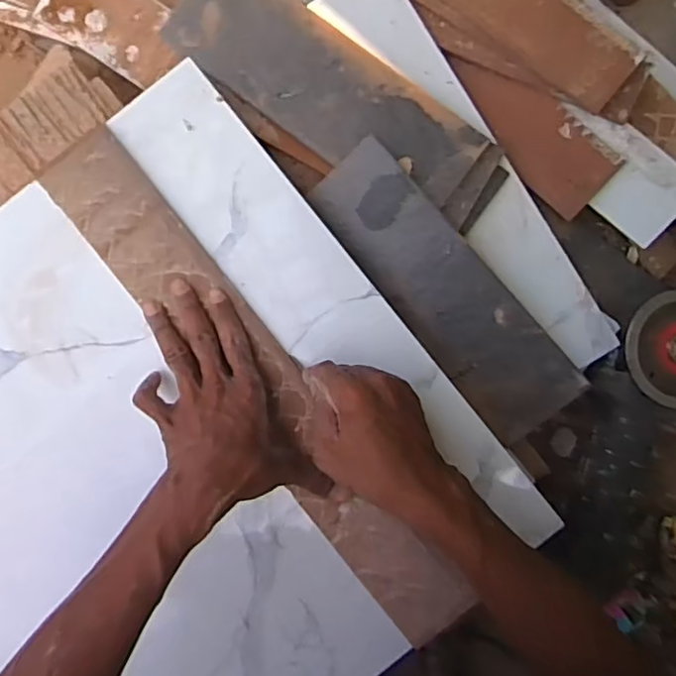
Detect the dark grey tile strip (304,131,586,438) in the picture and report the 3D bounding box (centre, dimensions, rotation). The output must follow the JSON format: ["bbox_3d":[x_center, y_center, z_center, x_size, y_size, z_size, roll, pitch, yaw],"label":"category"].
[{"bbox_3d":[0.096,-0.037,0.554,0.092,0.011,0.291,-41,95,18],"label":"dark grey tile strip"}]

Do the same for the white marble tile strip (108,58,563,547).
[{"bbox_3d":[-0.005,-0.017,0.509,0.088,0.013,0.481,-39,90,0],"label":"white marble tile strip"}]

